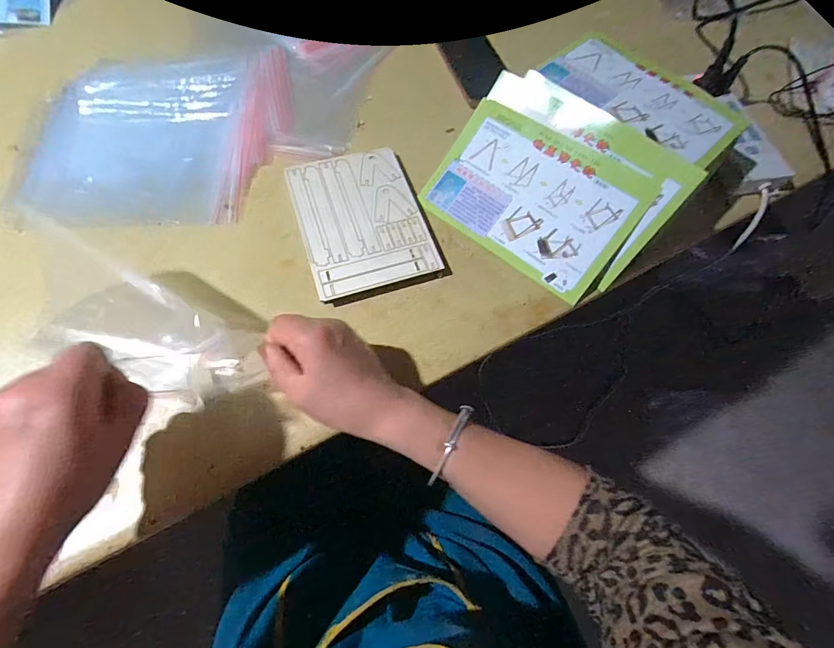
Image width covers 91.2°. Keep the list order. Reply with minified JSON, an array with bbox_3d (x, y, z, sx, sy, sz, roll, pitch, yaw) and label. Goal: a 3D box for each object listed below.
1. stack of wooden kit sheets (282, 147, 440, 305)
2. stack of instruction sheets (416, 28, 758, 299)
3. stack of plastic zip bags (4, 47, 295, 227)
[{"bbox_3d":[-0.063,-0.117,0.454,0.129,0.013,0.177,-17,68,-10],"label":"stack of wooden kit sheets"},{"bbox_3d":[0.176,-0.186,0.457,0.232,0.089,0.261,39,69,13],"label":"stack of instruction sheets"},{"bbox_3d":[-0.299,-0.234,0.491,0.275,0.016,0.277,-2,66,-4],"label":"stack of plastic zip bags"}]

